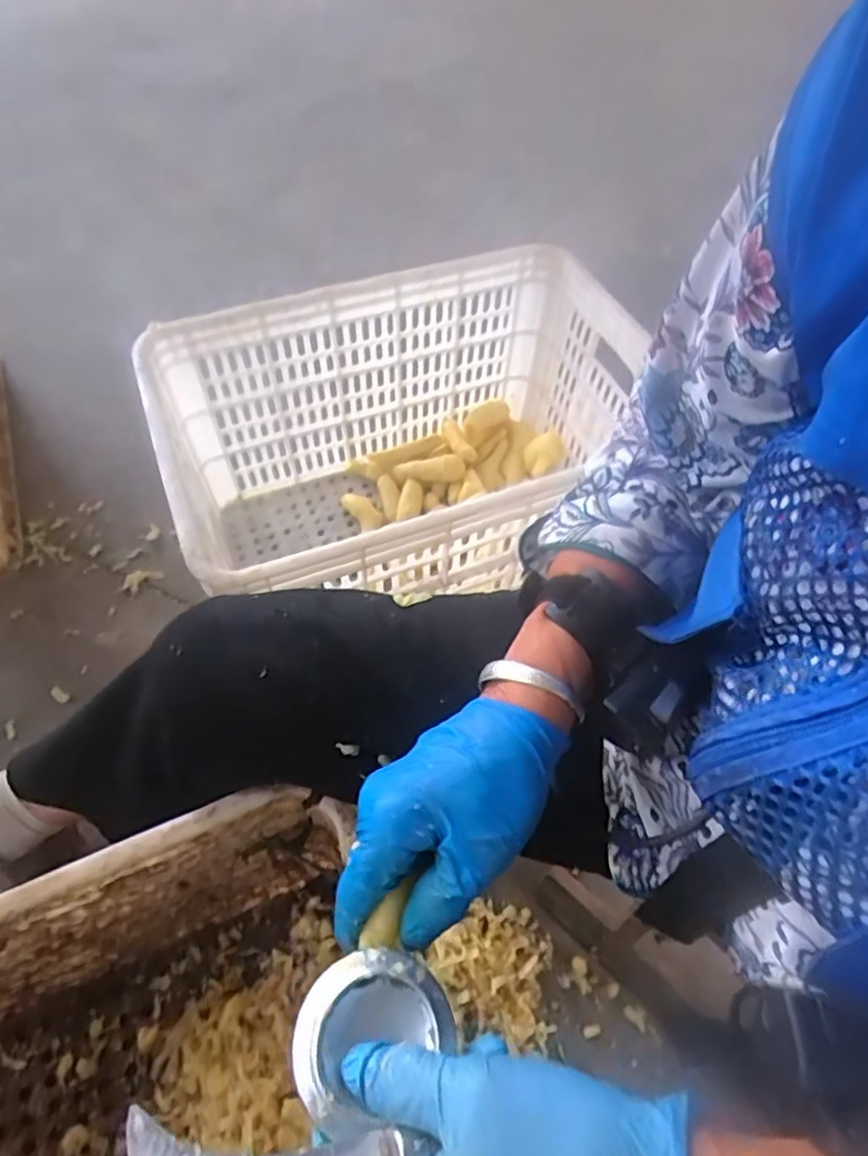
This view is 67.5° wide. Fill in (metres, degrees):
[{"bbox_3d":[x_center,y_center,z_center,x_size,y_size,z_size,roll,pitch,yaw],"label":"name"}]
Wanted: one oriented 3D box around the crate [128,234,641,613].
[{"bbox_3d":[-0.021,-0.129,0.781,0.519,0.288,0.356,-19,60,-14],"label":"crate"}]

